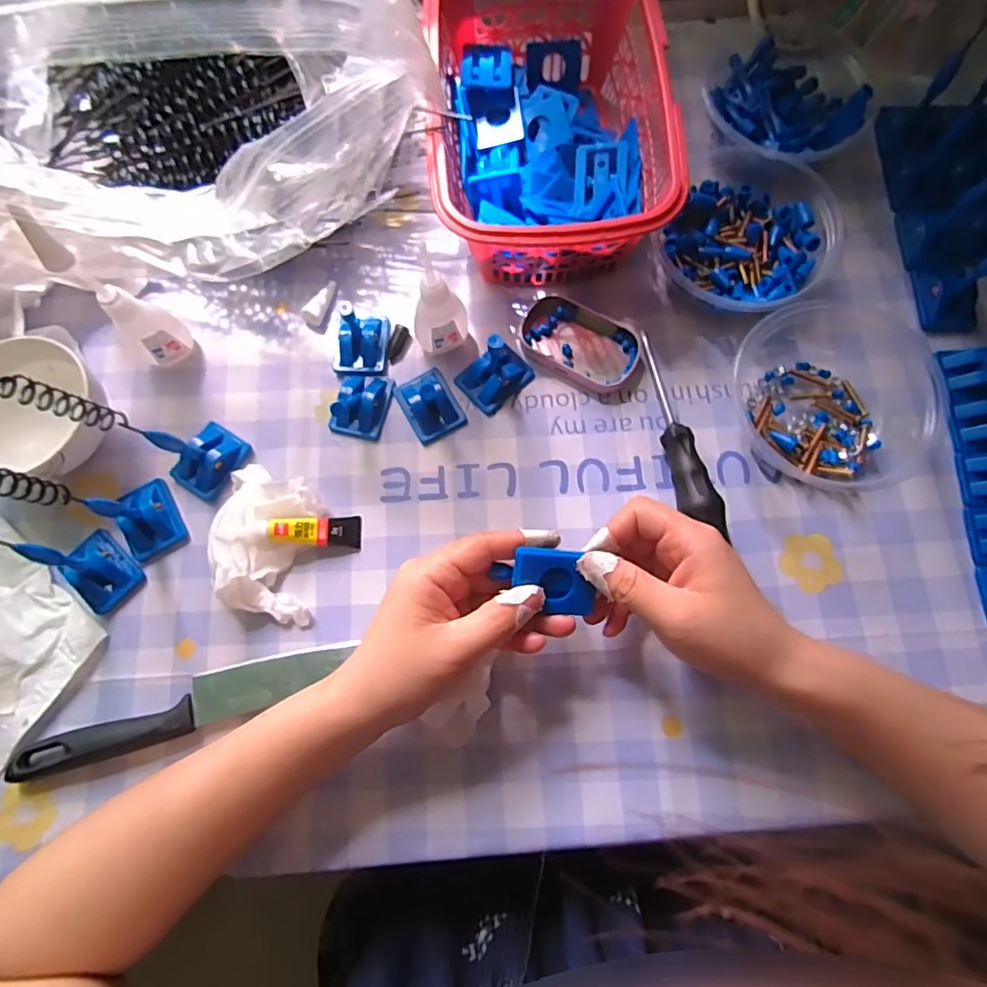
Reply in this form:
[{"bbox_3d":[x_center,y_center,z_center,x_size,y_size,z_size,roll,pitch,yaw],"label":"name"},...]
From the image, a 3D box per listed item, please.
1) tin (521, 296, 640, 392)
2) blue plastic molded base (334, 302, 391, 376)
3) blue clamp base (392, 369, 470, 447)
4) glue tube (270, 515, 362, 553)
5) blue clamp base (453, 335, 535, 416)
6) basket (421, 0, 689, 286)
[{"bbox_3d":[0.059,-0.102,0.368,0.078,0.010,0.052,23,77,8],"label":"tin"},{"bbox_3d":[-0.088,-0.105,0.357,0.033,0.042,0.042,5,75,3],"label":"blue plastic molded base"},{"bbox_3d":[-0.043,-0.061,0.353,0.034,0.026,0.046,-30,76,-6],"label":"blue clamp base"},{"bbox_3d":[-0.108,0.024,0.335,0.053,0.006,0.020,4,74,-25],"label":"glue tube"},{"bbox_3d":[0.000,-0.082,0.349,0.044,0.042,0.035,-41,78,-9],"label":"blue clamp base"},{"bbox_3d":[0.035,-0.245,0.369,0.144,0.079,0.201,-4,75,1],"label":"basket"}]

